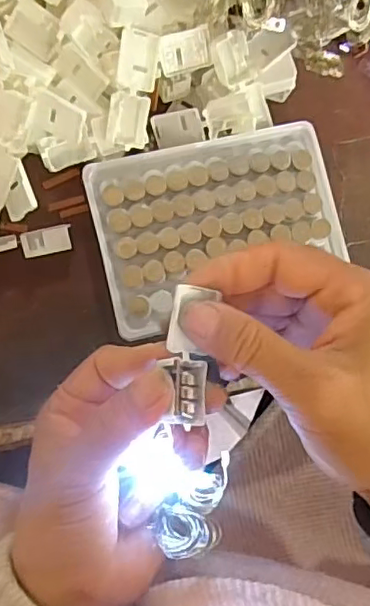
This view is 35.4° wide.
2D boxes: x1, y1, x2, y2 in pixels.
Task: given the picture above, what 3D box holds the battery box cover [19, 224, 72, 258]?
[{"bbox_3d":[-0.073,-0.033,0.306,0.025,0.005,0.013,-15,87,-8],"label":"battery box cover"}]

